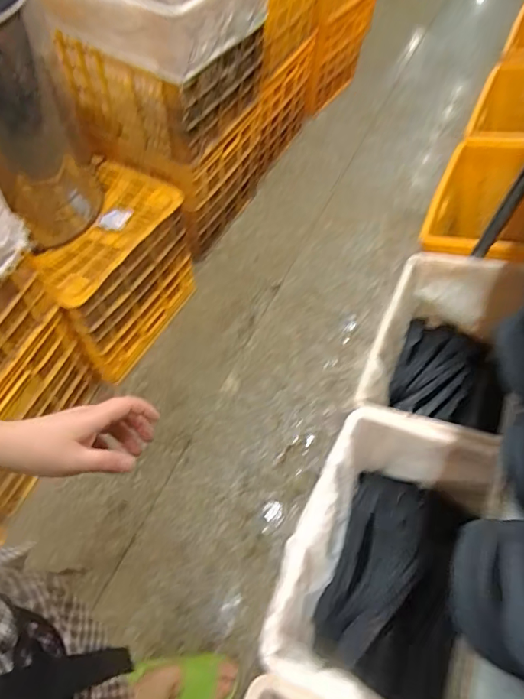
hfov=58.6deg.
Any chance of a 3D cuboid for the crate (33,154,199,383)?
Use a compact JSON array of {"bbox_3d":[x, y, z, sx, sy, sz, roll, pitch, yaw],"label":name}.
[{"bbox_3d":[-0.433,-0.203,1.387,0.252,0.416,0.457,27,61,16],"label":"crate"}]

